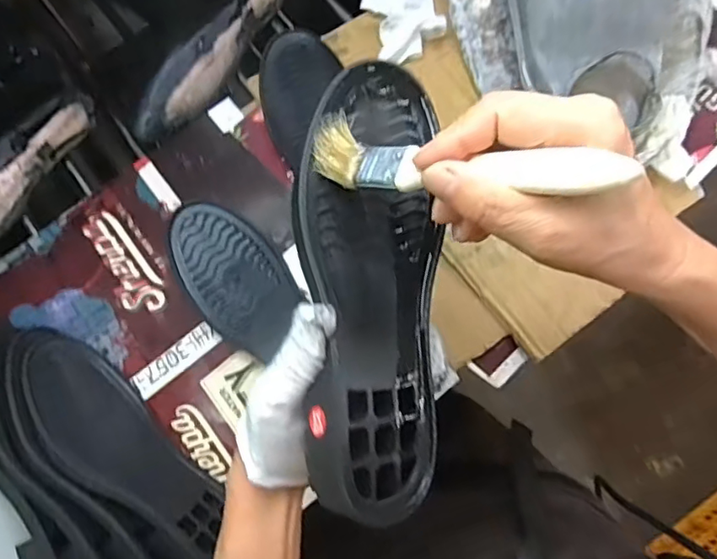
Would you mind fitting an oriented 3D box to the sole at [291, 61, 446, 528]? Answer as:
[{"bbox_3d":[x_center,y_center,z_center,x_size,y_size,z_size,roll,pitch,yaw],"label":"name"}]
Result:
[{"bbox_3d":[0.002,0.005,0.292,0.078,0.032,0.222,7,74,-28],"label":"sole"}]

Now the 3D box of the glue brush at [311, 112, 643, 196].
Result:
[{"bbox_3d":[0.040,-0.057,0.252,0.148,0.012,0.037,10,74,36],"label":"glue brush"}]

